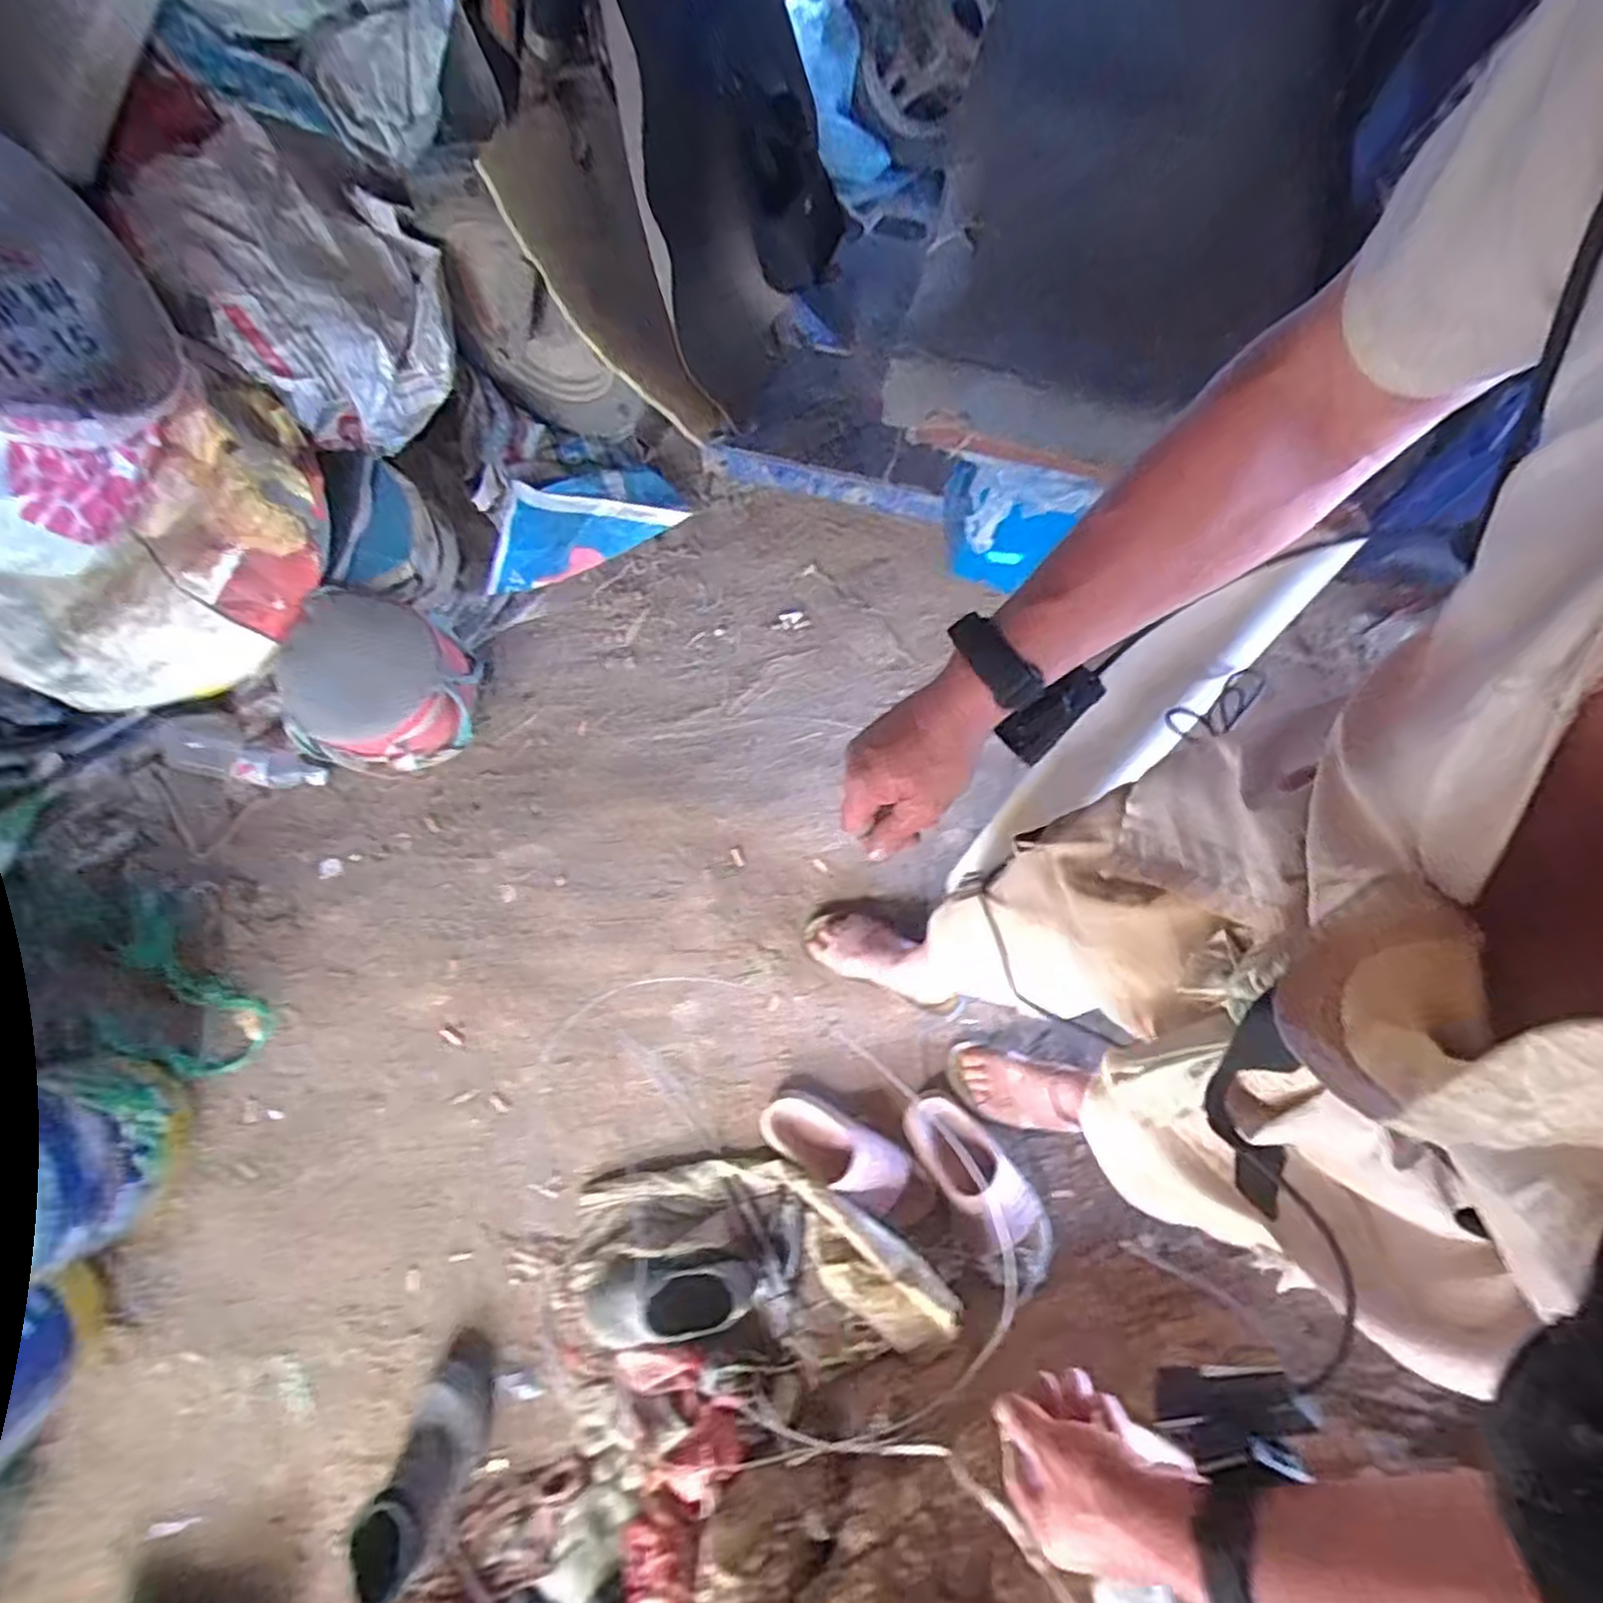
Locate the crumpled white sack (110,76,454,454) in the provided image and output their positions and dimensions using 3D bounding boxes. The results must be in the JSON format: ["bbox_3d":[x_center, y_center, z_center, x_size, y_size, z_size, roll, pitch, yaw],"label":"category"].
[{"bbox_3d":[-0.753,-0.788,1.192,0.346,0.282,0.362,37,73,10],"label":"crumpled white sack"}]

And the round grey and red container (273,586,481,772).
[{"bbox_3d":[-0.681,-0.209,1.277,0.242,0.251,0.262,-11,72,-7],"label":"round grey and red container"}]

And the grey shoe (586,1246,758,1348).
[{"bbox_3d":[-0.197,0.723,1.146,0.258,0.083,0.112,-10,74,-4],"label":"grey shoe"}]

